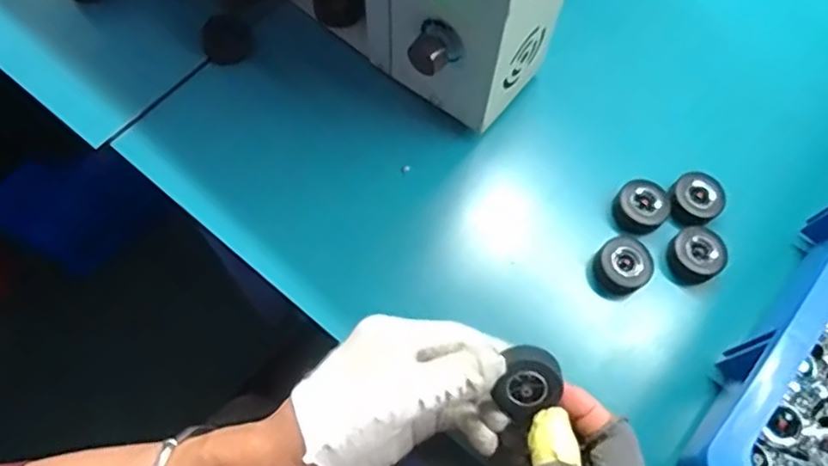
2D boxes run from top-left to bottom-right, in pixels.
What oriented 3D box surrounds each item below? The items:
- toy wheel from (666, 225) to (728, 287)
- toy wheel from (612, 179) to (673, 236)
[{"bbox_3d":[0.199,0.016,0.440,0.035,0.024,0.037,1,67,-3],"label":"toy wheel"},{"bbox_3d":[0.164,-0.019,0.447,0.037,0.017,0.036,1,67,-3],"label":"toy wheel"}]

